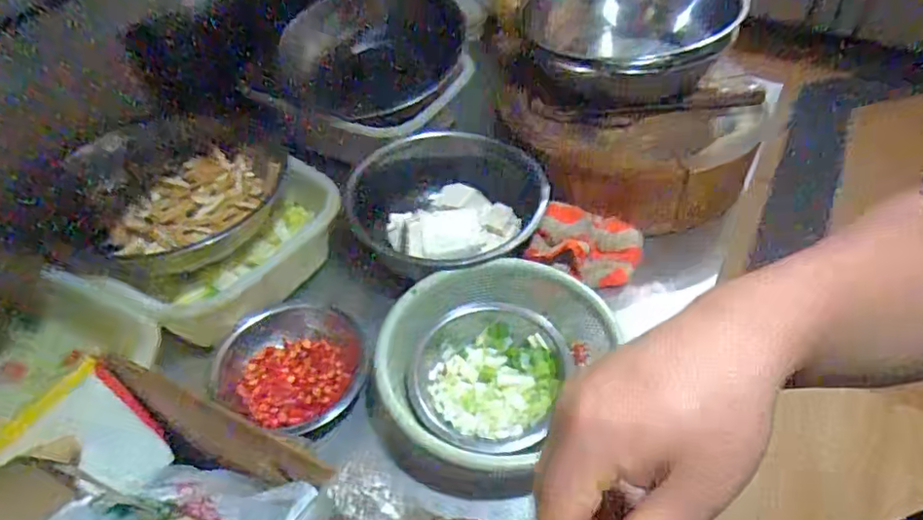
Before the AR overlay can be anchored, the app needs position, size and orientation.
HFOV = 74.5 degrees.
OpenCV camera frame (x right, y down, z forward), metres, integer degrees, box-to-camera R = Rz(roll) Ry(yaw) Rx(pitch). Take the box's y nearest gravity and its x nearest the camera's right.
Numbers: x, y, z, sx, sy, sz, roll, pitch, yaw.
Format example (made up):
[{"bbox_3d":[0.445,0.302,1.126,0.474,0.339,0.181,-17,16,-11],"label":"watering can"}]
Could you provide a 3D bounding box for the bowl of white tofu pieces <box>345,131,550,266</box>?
[{"bbox_3d":[-0.020,-0.053,0.770,0.256,0.084,0.230,-2,51,1],"label":"bowl of white tofu pieces"}]

